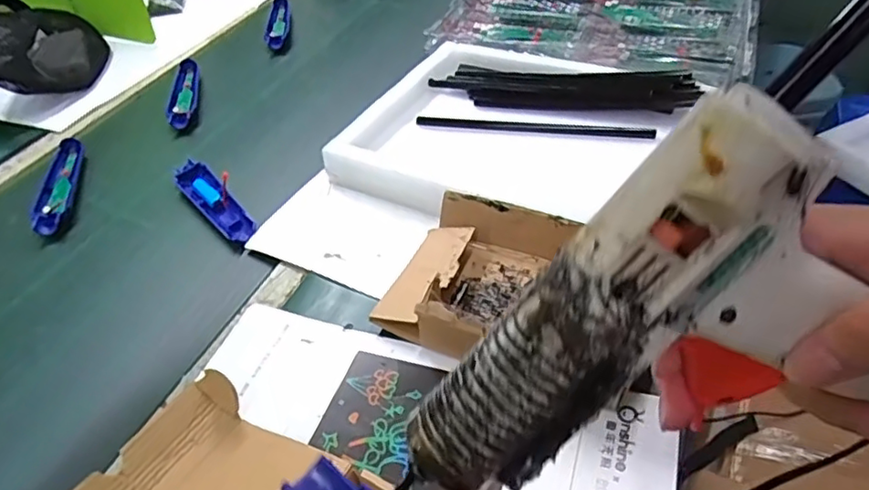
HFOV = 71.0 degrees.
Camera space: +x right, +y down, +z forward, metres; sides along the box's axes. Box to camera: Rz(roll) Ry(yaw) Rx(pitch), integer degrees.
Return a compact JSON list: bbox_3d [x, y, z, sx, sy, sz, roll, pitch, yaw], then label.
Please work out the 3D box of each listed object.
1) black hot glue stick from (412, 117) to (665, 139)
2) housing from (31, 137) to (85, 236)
[{"bbox_3d":[0.111,-0.136,0.701,0.269,0.007,0.013,7,46,15],"label":"black hot glue stick"},{"bbox_3d":[-0.441,-0.068,0.716,0.037,0.025,0.167,-12,44,-8],"label":"housing"}]

